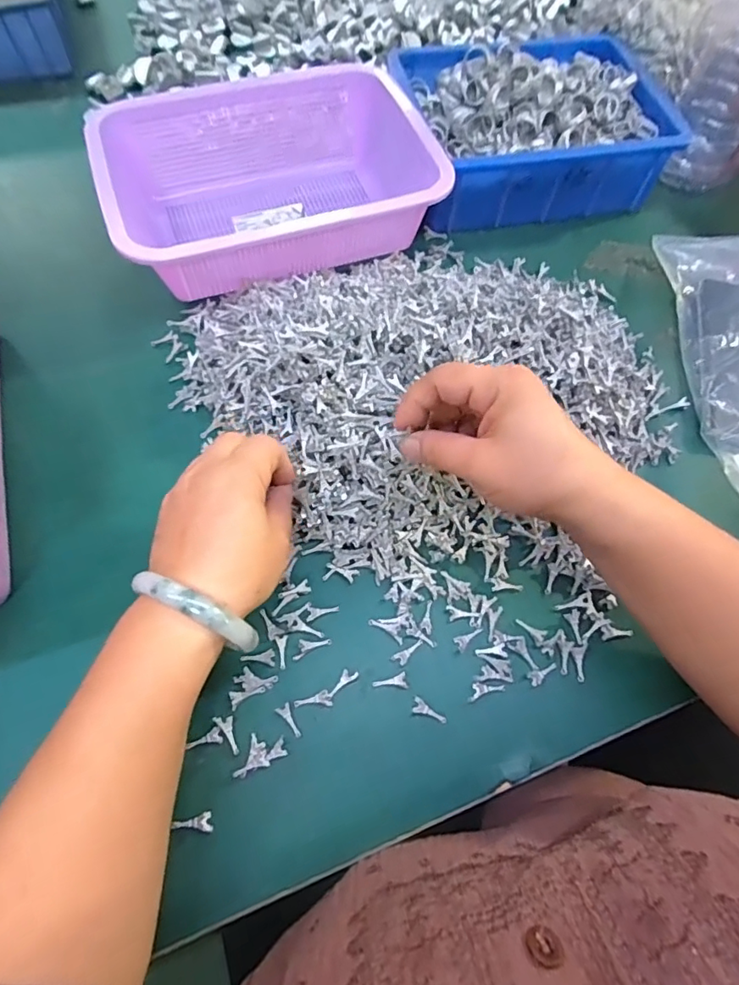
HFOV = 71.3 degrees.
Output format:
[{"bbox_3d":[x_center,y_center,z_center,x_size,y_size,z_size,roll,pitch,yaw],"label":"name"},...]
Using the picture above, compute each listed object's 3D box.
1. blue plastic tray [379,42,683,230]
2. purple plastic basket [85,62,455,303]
[{"bbox_3d":[0.153,-0.357,0.499,0.241,0.077,0.183,-9,66,-8],"label":"blue plastic tray"},{"bbox_3d":[-0.090,-0.273,0.456,0.261,0.082,0.194,-21,68,-13],"label":"purple plastic basket"}]

